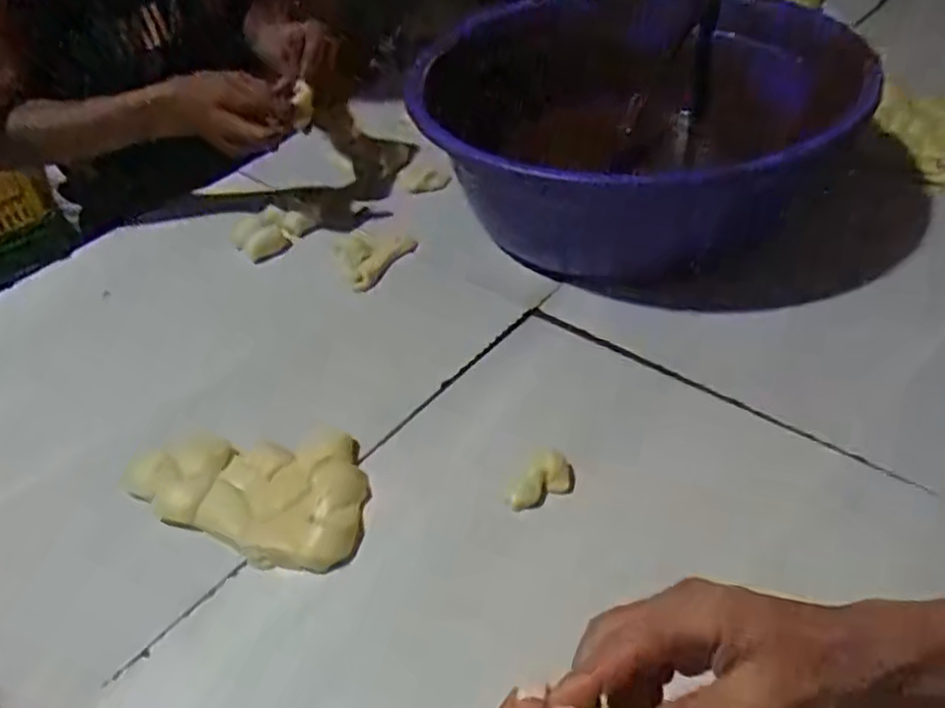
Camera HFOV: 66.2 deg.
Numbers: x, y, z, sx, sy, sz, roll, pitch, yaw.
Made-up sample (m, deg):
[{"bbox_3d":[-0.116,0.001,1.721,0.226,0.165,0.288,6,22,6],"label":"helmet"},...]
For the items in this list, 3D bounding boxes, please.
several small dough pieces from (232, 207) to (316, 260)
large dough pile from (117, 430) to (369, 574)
[{"bbox_3d":[-0.218,-0.132,0.791,0.081,0.021,0.051,-26,88,-13],"label":"several small dough pieces"},{"bbox_3d":[-0.156,0.093,0.552,0.182,0.025,0.120,18,49,23],"label":"large dough pile"}]

